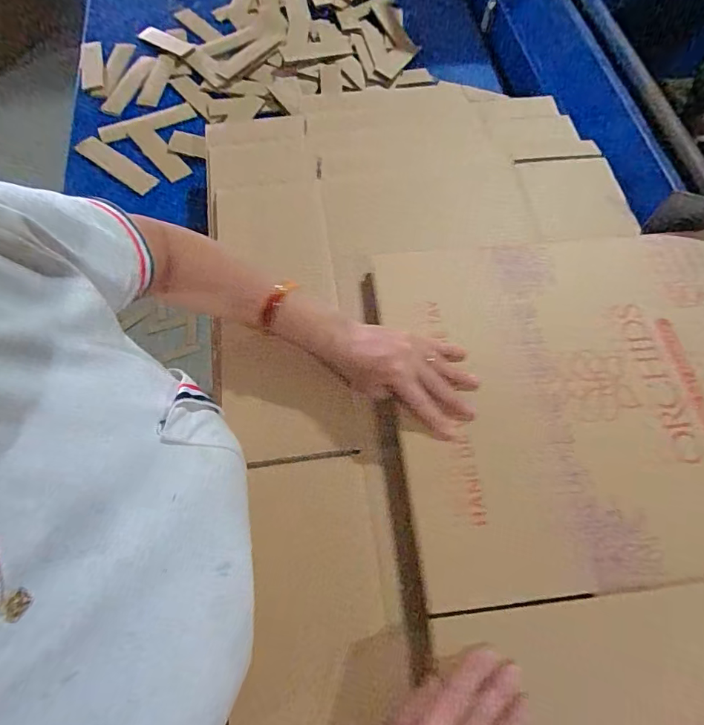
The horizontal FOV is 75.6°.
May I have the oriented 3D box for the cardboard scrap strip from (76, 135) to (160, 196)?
[{"bbox_3d":[-0.382,-0.320,0.732,0.144,0.007,0.038,34,72,6],"label":"cardboard scrap strip"}]

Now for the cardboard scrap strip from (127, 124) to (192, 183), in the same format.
[{"bbox_3d":[-0.318,-0.346,0.749,0.037,0.006,0.135,-39,76,-12],"label":"cardboard scrap strip"}]

